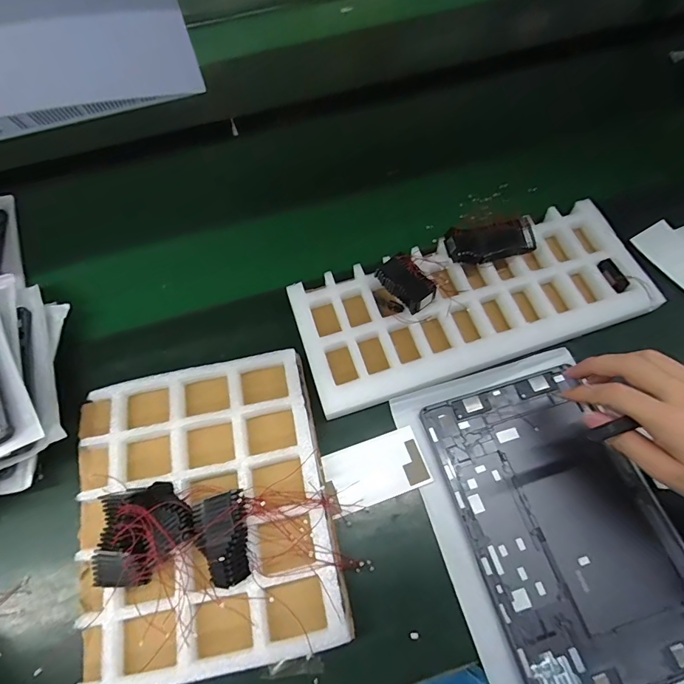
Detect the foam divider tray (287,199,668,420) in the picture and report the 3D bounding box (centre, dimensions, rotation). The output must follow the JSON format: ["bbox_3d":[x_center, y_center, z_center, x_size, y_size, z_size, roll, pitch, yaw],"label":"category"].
[{"bbox_3d":[0.141,-0.044,0.458,0.375,0.033,0.159,-18,63,-5],"label":"foam divider tray"}]

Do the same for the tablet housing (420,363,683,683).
[{"bbox_3d":[0.192,0.154,0.367,0.164,0.010,0.251,-16,63,-4],"label":"tablet housing"}]

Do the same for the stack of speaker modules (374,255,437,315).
[{"bbox_3d":[0.070,-0.064,0.443,0.038,0.021,0.060,-39,67,-17],"label":"stack of speaker modules"}]

